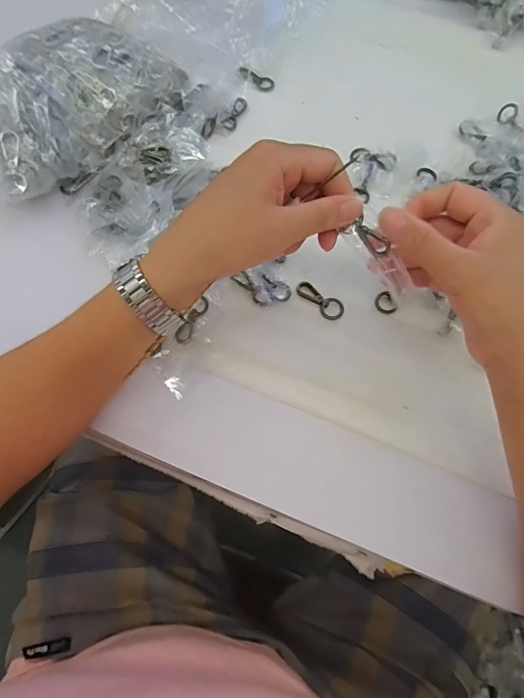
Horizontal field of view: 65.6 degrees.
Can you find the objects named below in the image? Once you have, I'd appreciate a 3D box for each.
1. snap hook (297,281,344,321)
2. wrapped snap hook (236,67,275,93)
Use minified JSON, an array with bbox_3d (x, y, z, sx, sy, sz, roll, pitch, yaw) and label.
[{"bbox_3d":[0.056,-0.047,0.391,0.051,0.004,0.022,30,72,9],"label":"snap hook"},{"bbox_3d":[-0.008,-0.334,0.503,0.049,0.004,0.019,12,97,-26],"label":"wrapped snap hook"}]

